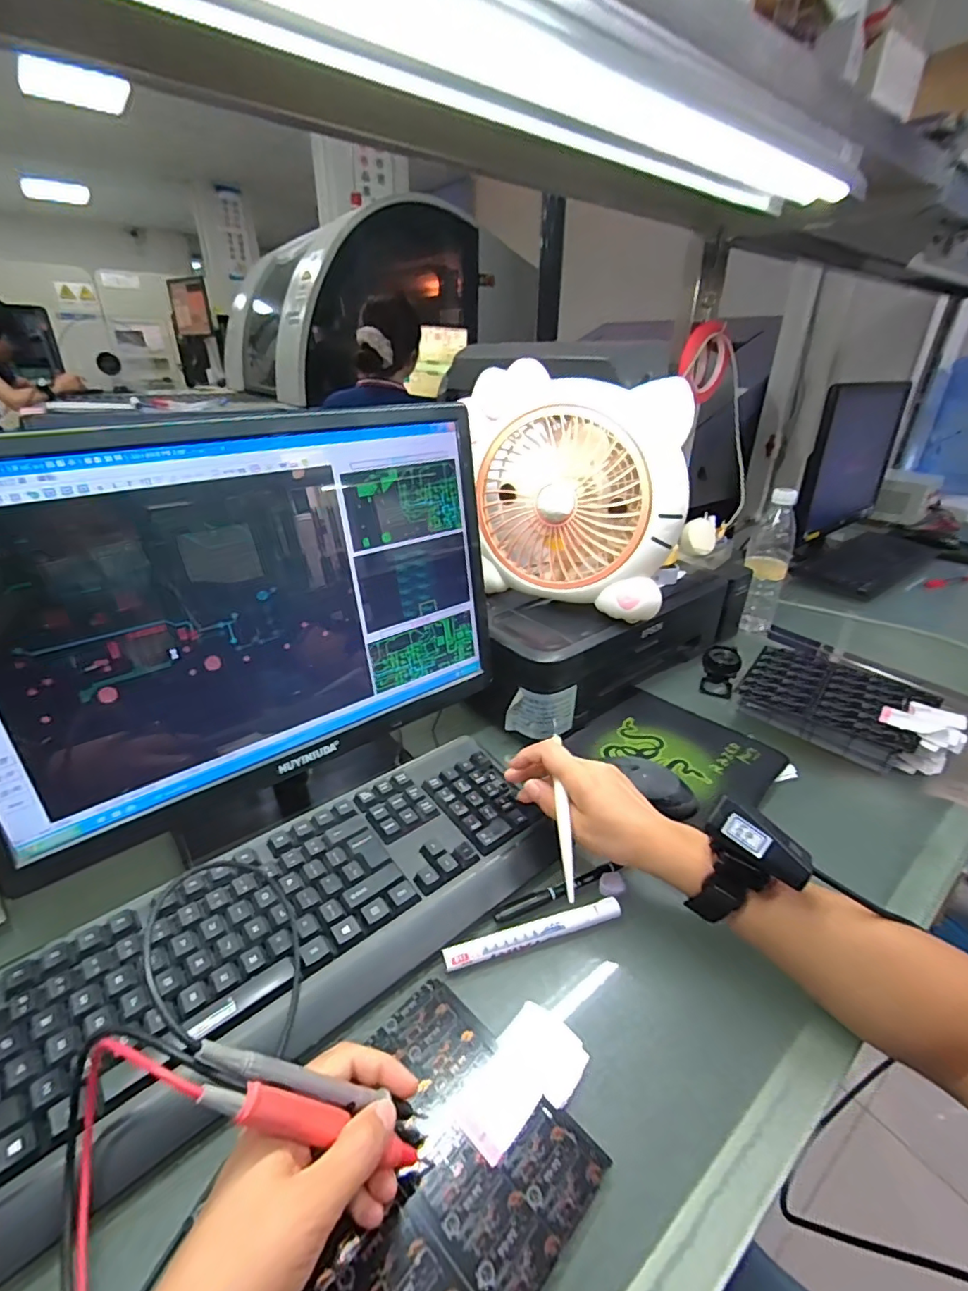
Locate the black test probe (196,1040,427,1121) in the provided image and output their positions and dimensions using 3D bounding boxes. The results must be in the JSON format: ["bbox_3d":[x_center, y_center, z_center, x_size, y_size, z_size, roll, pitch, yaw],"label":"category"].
[{"bbox_3d":[-0.080,0.219,0.269,0.008,0.140,0.012,-40,29,10],"label":"black test probe"}]

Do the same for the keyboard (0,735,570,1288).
[{"bbox_3d":[-0.136,0.203,0.408,0.423,0.040,0.155,-20,35,-35],"label":"keyboard"}]

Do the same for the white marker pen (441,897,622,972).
[{"bbox_3d":[0.040,0.220,0.415,0.143,0.009,0.015,-8,30,-17],"label":"white marker pen"}]

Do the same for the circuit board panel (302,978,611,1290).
[{"bbox_3d":[-0.040,0.290,0.286,0.142,0.005,0.171,25,36,36],"label":"circuit board panel"}]

